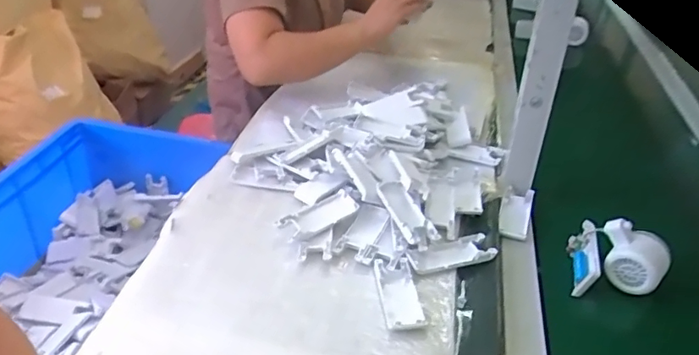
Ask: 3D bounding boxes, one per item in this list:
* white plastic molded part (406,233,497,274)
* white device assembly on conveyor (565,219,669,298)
[{"bbox_3d":[0.120,0.090,0.670,0.107,0.013,0.046,-9,35,-16],"label":"white plastic molded part"},{"bbox_3d":[0.328,0.098,0.672,0.108,0.067,0.097,9,34,10],"label":"white device assembly on conveyor"}]

